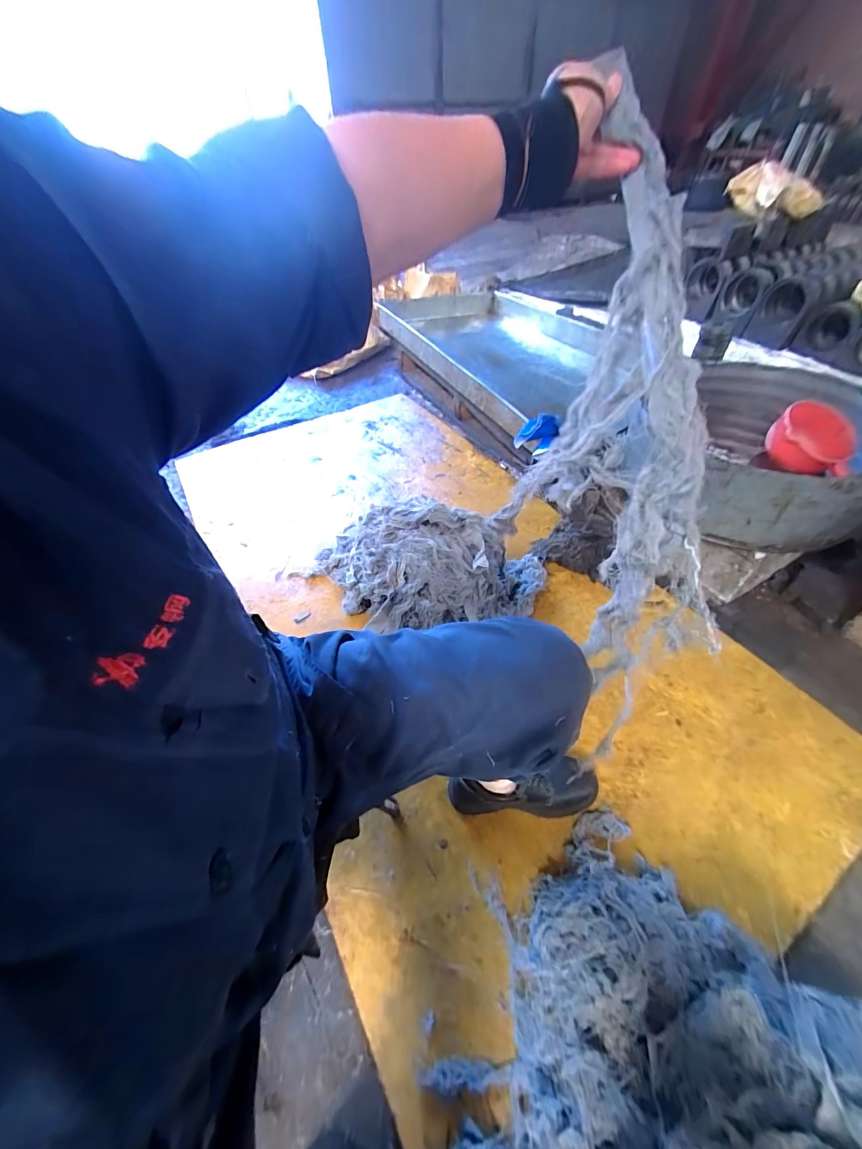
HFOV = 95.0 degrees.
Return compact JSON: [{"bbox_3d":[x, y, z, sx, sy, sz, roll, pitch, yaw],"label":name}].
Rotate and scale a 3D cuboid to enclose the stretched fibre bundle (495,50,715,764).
[{"bbox_3d":[0.182,-0.118,0.422,0.163,0.621,0.120,-4,11,-2],"label":"stretched fibre bundle"}]

